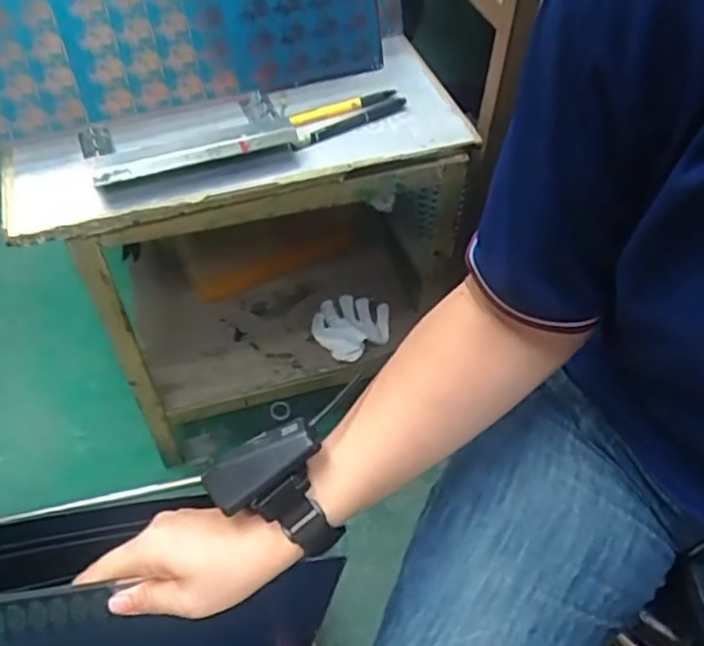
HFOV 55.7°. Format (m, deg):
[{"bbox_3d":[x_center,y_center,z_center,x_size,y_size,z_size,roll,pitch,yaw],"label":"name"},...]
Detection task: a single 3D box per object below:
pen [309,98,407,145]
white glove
[{"bbox_3d":[0.006,-0.213,0.698,0.120,0.008,0.015,-27,57,-21],"label":"pen"},{"bbox_3d":[-0.001,0.003,0.957,0.107,0.040,0.110,3,51,1],"label":"white glove"}]

